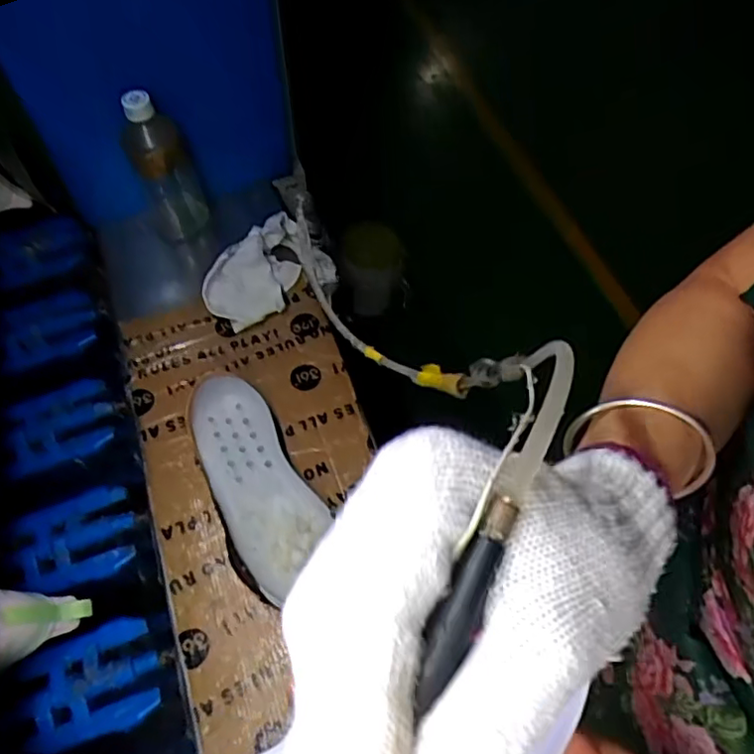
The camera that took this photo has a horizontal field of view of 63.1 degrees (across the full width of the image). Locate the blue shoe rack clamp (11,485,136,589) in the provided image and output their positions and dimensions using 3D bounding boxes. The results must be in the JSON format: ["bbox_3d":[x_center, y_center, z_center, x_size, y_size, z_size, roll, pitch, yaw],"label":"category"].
[{"bbox_3d":[-0.301,0.159,0.608,0.110,0.014,0.088,-17,61,-10],"label":"blue shoe rack clamp"}]

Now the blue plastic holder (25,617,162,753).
[{"bbox_3d":[-0.252,0.270,0.550,0.104,0.022,0.089,-13,60,-8],"label":"blue plastic holder"}]

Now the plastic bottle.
[{"bbox_3d":[-0.232,-0.228,0.673,0.059,0.176,0.054,-19,61,-11],"label":"plastic bottle"}]

